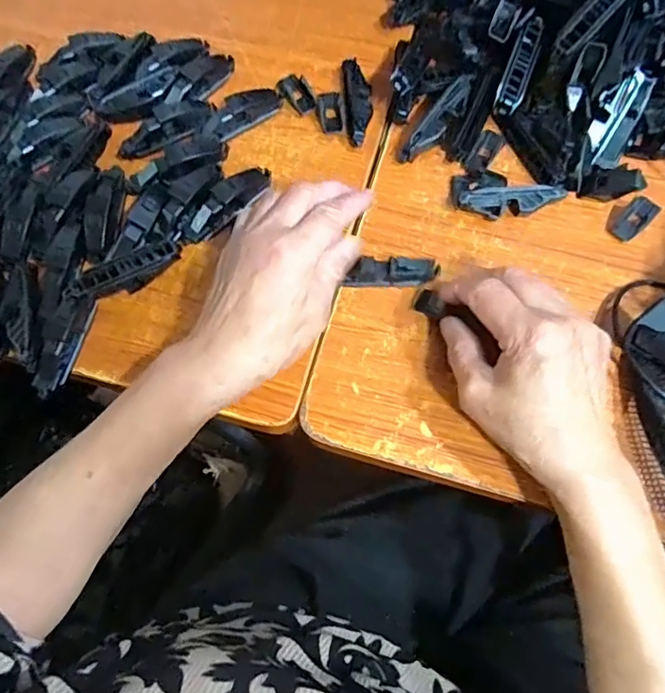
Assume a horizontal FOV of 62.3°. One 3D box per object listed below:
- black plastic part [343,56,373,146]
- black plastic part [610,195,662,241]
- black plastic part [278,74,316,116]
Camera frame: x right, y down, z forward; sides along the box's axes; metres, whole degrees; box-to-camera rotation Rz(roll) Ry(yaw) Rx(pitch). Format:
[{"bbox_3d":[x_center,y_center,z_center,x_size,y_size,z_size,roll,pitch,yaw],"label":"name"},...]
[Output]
[{"bbox_3d":[0.020,-0.192,0.437,0.021,0.015,0.078,-6,69,-1],"label":"black plastic part"},{"bbox_3d":[0.221,-0.093,0.402,0.037,0.004,0.019,-46,71,-3],"label":"black plastic part"},{"bbox_3d":[-0.029,-0.207,0.447,0.023,0.008,0.040,-26,70,-9],"label":"black plastic part"}]

